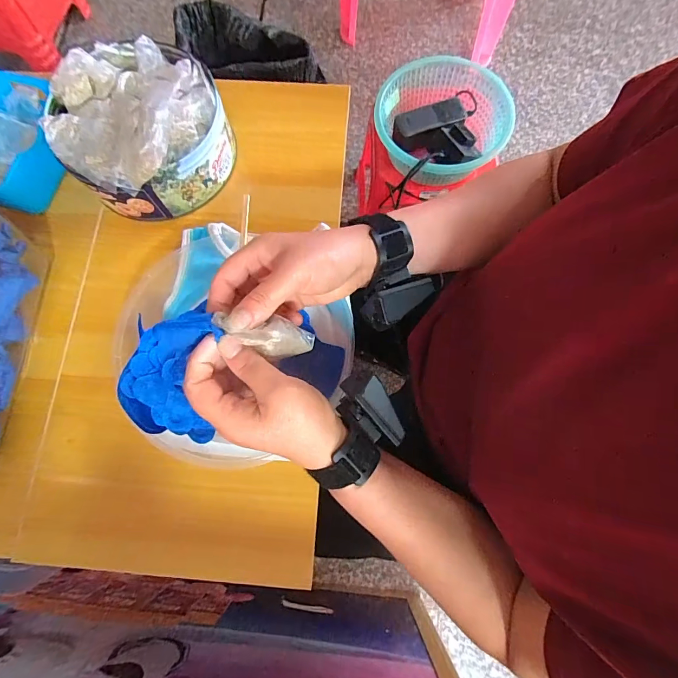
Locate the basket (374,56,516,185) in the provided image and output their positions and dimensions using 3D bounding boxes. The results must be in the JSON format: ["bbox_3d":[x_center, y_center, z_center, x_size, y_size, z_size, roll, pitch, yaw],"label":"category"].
[{"bbox_3d":[0.190,-0.394,0.694,0.225,0.080,0.220,0,76,1],"label":"basket"}]

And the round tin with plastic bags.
[{"bbox_3d":[-0.225,-0.243,0.424,0.173,0.101,0.176,0,76,1],"label":"round tin with plastic bags"}]

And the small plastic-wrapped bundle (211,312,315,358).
[{"bbox_3d":[-0.055,-0.001,0.294,0.082,0.026,0.030,8,73,-33],"label":"small plastic-wrapped bundle"}]

